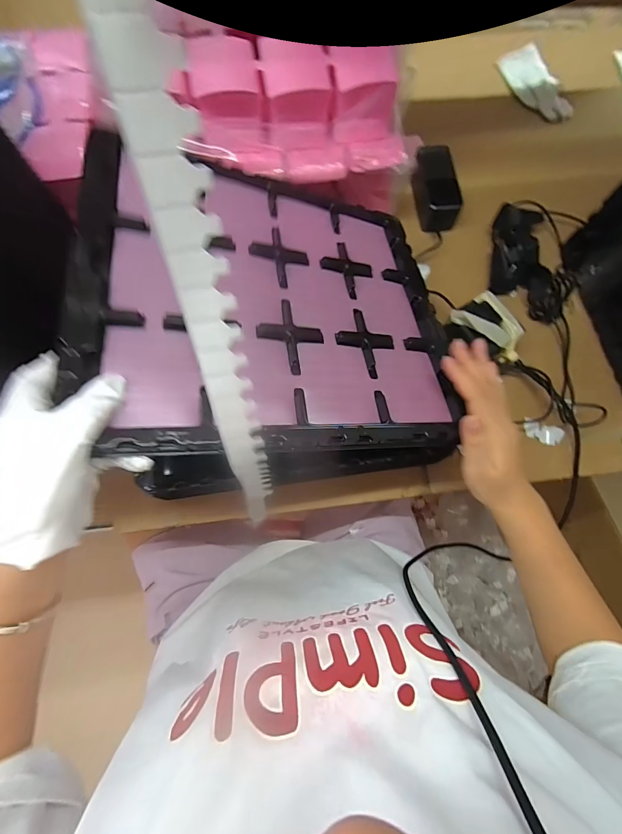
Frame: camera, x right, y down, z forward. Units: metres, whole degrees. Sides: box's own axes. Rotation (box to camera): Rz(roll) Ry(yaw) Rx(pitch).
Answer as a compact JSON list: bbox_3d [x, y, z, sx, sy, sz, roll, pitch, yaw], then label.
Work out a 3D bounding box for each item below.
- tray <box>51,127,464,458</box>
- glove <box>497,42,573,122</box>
[{"bbox_3d":[-0.029,-0.126,0.372,0.357,0.027,0.333,1,66,-20],"label":"tray"},{"bbox_3d":[0.413,-0.613,0.675,0.078,0.028,0.175,-18,74,-8],"label":"glove"}]

